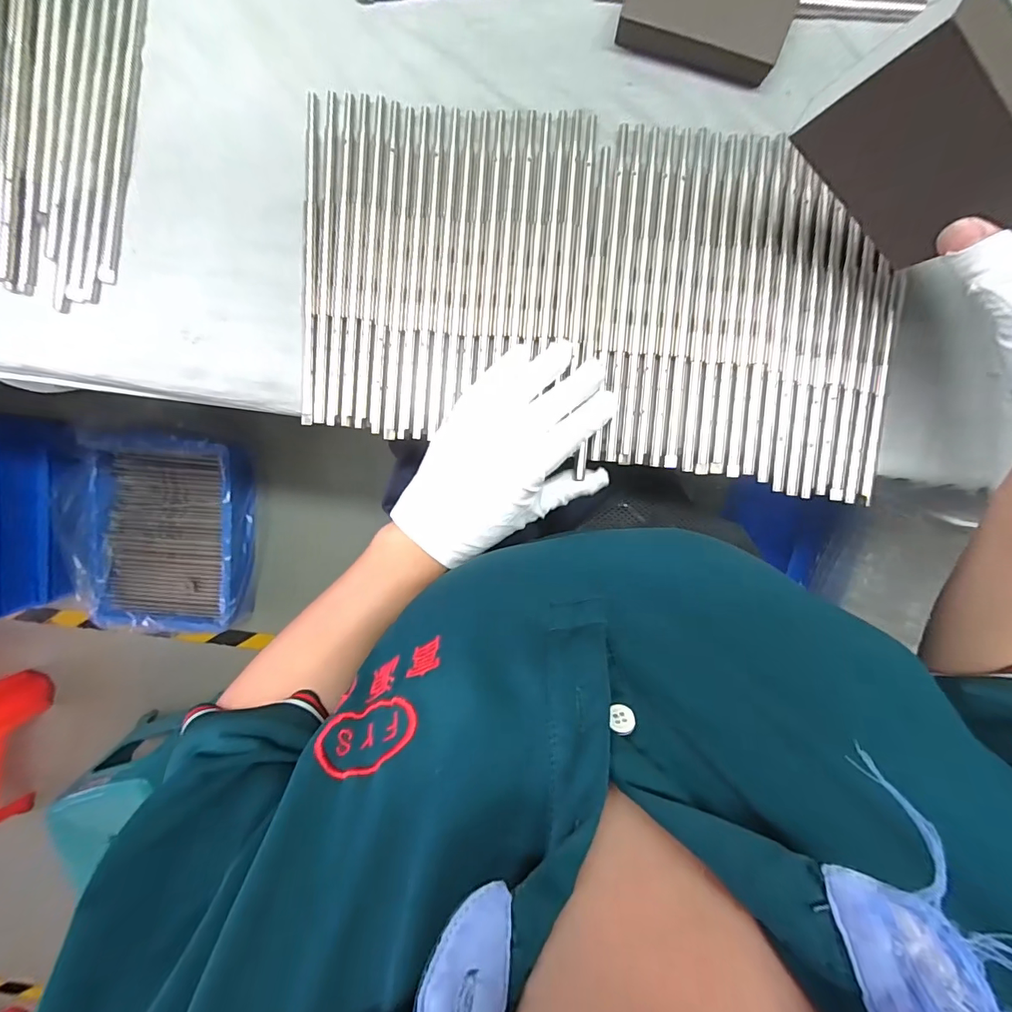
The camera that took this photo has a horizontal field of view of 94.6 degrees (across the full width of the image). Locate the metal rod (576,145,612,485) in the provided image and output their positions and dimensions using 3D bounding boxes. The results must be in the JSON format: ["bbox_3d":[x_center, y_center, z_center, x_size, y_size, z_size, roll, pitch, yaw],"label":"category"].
[{"bbox_3d":[0.058,-0.126,0.308,0.008,0.004,0.207,4,93,2],"label":"metal rod"}]

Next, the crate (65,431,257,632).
[{"bbox_3d":[-0.762,0.061,1.030,0.385,0.134,0.416,1,97,2],"label":"crate"}]

